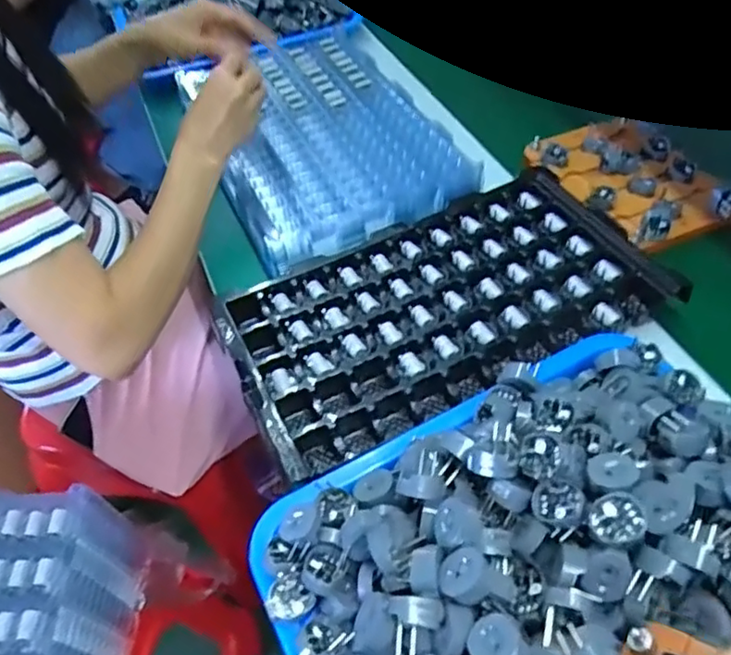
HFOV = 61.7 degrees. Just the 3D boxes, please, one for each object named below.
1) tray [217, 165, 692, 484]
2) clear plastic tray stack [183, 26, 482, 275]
[{"bbox_3d":[0.066,-0.016,0.528,0.348,0.036,0.196,-25,53,-17],"label":"tray"},{"bbox_3d":[-0.057,-0.220,0.681,0.229,0.027,0.354,-21,52,-14],"label":"clear plastic tray stack"}]

